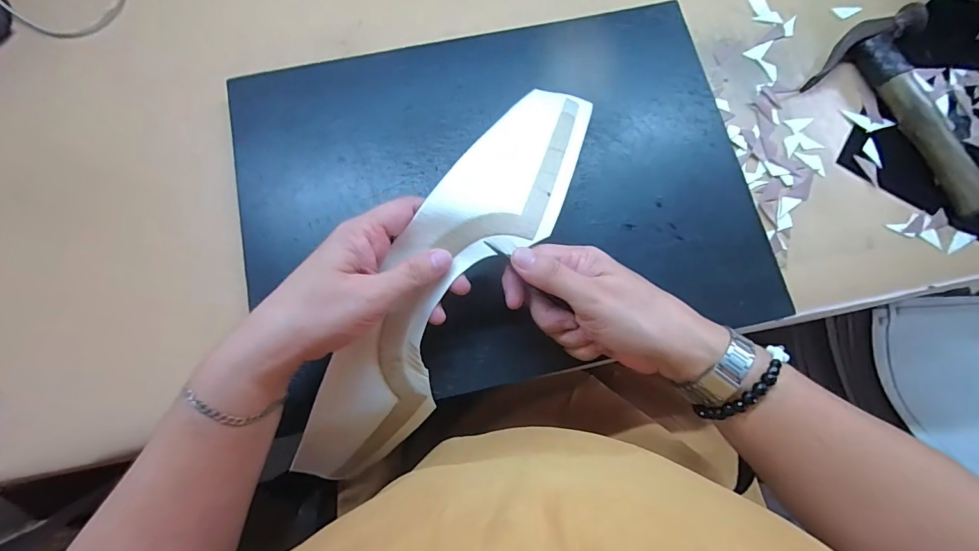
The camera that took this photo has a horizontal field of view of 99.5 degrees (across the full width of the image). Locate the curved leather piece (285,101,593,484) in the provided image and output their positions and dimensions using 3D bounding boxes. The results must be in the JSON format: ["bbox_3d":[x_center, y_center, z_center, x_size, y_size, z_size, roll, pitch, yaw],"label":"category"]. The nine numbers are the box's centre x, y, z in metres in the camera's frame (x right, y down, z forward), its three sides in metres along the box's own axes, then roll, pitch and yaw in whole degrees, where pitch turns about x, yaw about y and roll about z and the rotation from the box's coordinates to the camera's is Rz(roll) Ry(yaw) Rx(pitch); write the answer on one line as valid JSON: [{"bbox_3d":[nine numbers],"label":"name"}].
[{"bbox_3d":[-0.024,0.002,0.300,0.073,0.090,0.353,33,88,5],"label":"curved leather piece"}]

